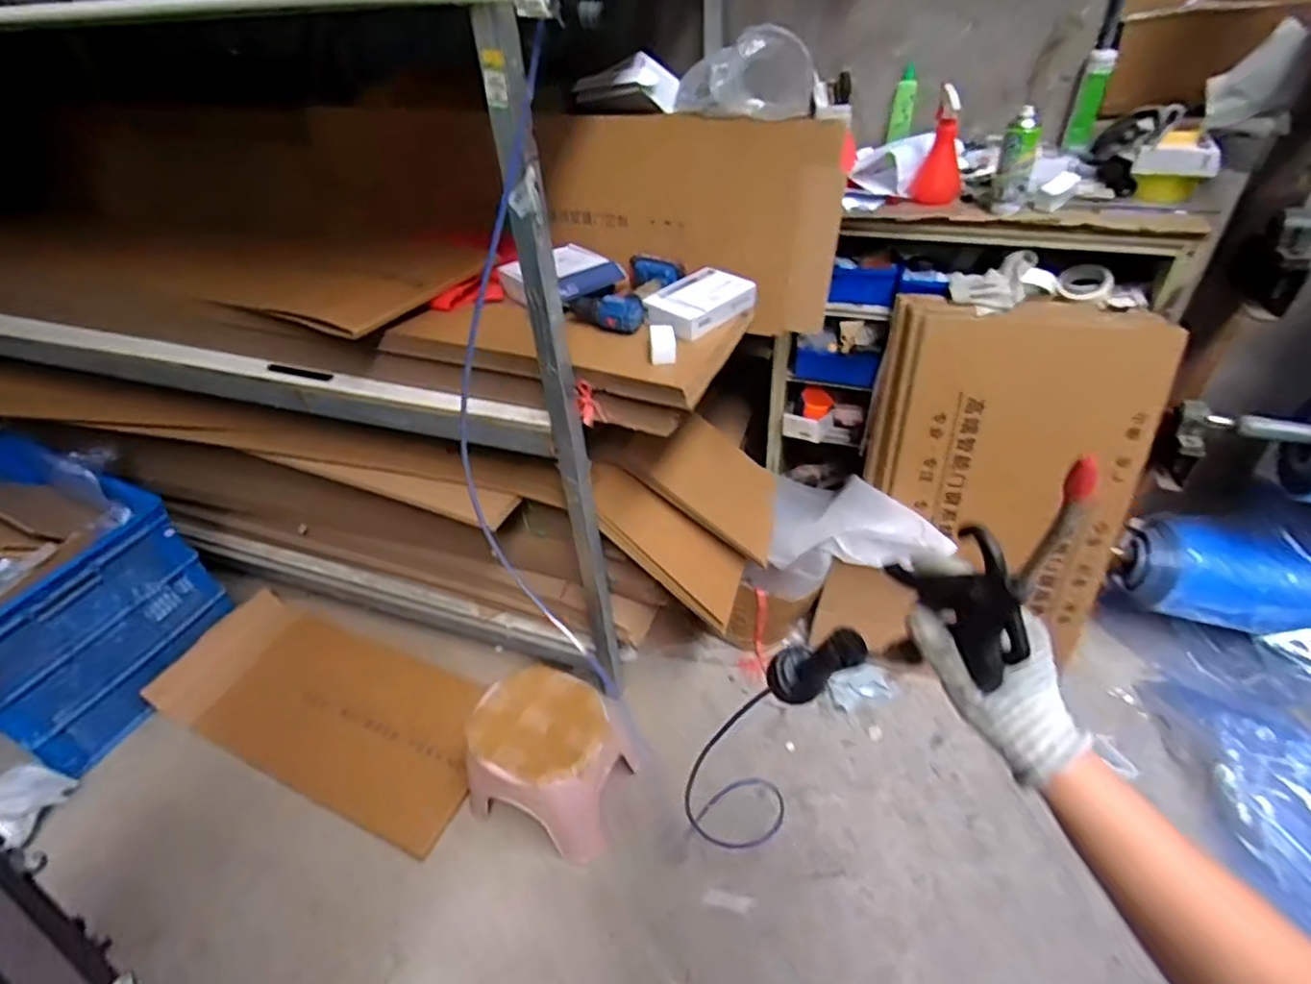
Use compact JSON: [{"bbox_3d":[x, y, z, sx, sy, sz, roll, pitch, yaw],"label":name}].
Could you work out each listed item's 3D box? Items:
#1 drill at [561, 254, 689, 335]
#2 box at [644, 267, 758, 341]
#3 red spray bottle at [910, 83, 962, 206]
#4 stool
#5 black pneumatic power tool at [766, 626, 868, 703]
[{"bbox_3d":[-0.055,-0.390,1.258,0.141,0.058,0.211,17,45,23],"label":"drill"},{"bbox_3d":[0.081,-0.364,1.244,0.130,0.051,0.218,30,51,34],"label":"box"},{"bbox_3d":[0.584,-0.692,1.308,0.089,0.203,0.072,12,43,18],"label":"red spray bottle"},{"bbox_3d":[-0.225,0.574,1.416,0.309,0.267,0.256,14,44,21],"label":"stool"},{"bbox_3d":[0.184,0.198,0.744,0.053,0.139,0.052,14,56,-22],"label":"black pneumatic power tool"}]

